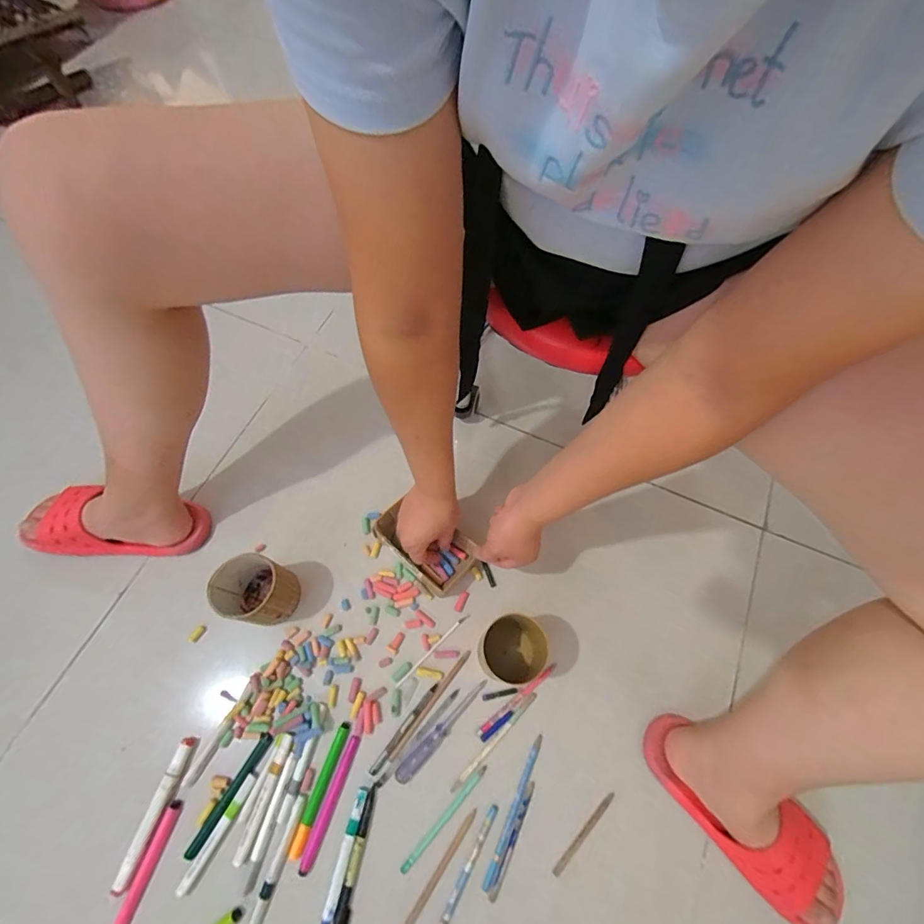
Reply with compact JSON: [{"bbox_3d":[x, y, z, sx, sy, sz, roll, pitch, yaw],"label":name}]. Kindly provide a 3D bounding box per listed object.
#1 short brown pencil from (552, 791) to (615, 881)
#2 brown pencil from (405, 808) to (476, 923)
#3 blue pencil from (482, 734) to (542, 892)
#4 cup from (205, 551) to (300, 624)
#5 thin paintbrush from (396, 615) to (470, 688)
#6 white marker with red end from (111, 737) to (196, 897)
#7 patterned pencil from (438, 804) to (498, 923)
[{"bbox_3d":[0.141,0.430,0.533,0.105,0.004,0.009,-42,73,-18],"label":"short brown pencil"},{"bbox_3d":[-0.034,0.469,0.509,0.009,0.004,0.165,34,69,13],"label":"brown pencil"},{"bbox_3d":[0.062,0.407,0.540,0.012,0.004,0.160,24,67,9],"label":"blue pencil"},{"bbox_3d":[-0.262,0.165,0.586,0.083,0.104,0.075,23,67,9],"label":"cup"},{"bbox_3d":[-0.038,0.251,0.615,0.127,0.004,0.006,-41,73,-18],"label":"thin paintbrush"},{"bbox_3d":[-0.353,0.402,0.530,0.017,0.015,0.151,16,66,6],"label":"white marker with red end"},{"bbox_3d":[-0.005,0.472,0.507,0.011,0.004,0.172,28,68,11],"label":"patterned pencil"}]

